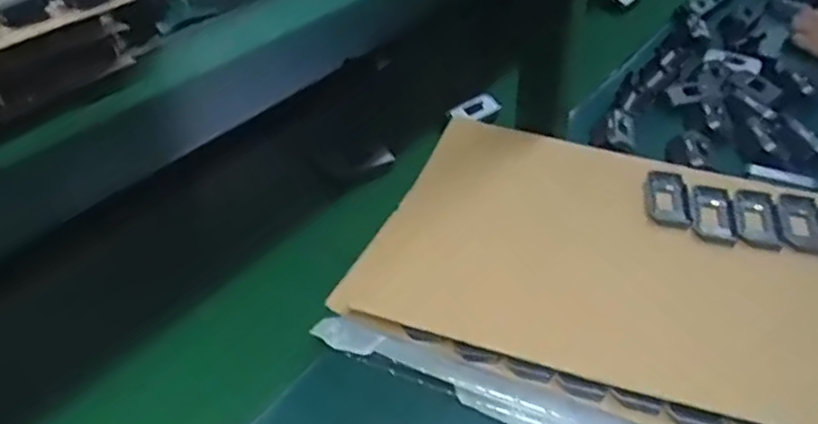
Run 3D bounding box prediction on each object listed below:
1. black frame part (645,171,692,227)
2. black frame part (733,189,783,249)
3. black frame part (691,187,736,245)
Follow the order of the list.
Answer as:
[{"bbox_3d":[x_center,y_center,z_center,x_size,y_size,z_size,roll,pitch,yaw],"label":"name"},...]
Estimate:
[{"bbox_3d":[0.237,-0.013,0.640,0.038,0.012,0.069,8,37,10],"label":"black frame part"},{"bbox_3d":[0.311,0.004,0.623,0.035,0.008,0.074,10,37,12],"label":"black frame part"},{"bbox_3d":[0.271,0.001,0.626,0.034,0.014,0.068,8,37,9],"label":"black frame part"}]

